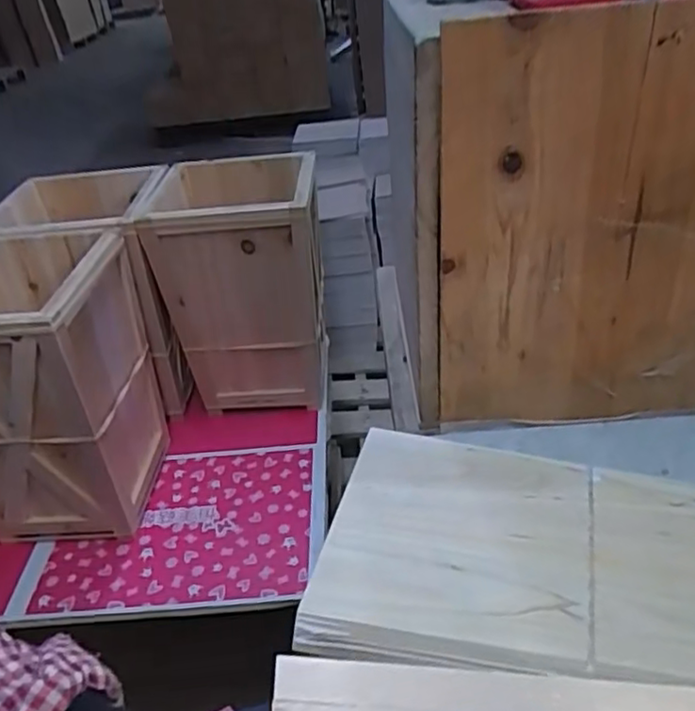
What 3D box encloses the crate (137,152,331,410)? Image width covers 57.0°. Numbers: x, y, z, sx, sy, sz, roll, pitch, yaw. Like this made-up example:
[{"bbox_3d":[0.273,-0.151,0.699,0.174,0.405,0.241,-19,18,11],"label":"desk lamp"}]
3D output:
[{"bbox_3d":[-0.171,-0.113,1.093,0.260,0.390,0.252,-7,34,-1],"label":"crate"}]

